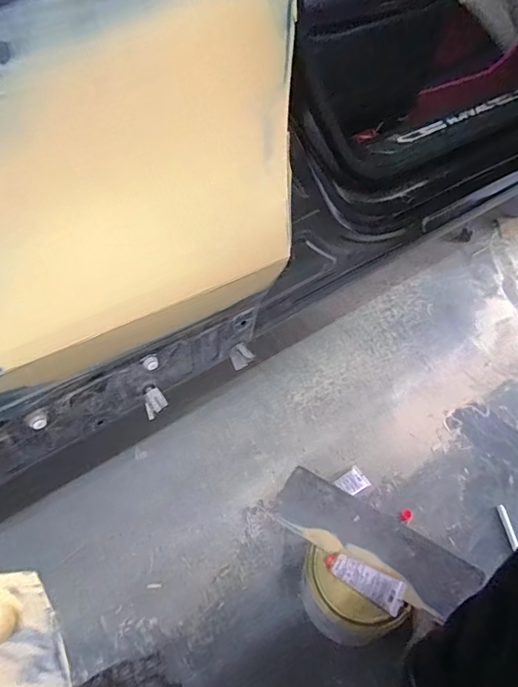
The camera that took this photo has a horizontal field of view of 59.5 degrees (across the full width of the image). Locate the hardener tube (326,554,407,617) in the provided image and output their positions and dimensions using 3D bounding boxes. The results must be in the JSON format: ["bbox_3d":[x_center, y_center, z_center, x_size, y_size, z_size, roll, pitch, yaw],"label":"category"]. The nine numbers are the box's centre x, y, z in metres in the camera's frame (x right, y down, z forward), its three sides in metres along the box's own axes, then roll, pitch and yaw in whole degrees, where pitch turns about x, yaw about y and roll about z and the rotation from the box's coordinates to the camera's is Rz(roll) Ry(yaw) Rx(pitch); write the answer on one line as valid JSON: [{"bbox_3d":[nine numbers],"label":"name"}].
[{"bbox_3d":[0.153,0.340,0.654,0.112,0.026,0.041,24,54,19],"label":"hardener tube"}]

